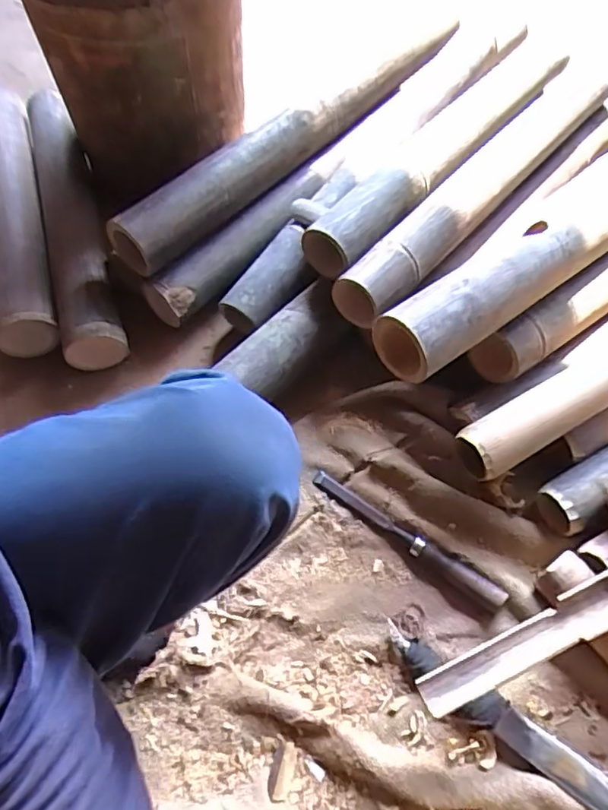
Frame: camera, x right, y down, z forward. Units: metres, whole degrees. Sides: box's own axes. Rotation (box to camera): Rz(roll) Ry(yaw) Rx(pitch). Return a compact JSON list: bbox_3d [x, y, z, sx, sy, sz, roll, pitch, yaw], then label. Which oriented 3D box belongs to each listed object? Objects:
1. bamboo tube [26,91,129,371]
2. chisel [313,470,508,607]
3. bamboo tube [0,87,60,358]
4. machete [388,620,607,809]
[{"bbox_3d":[-0.337,-0.264,0.793,0.075,0.088,0.499,-17,64,-8],"label":"bamboo tube"},{"bbox_3d":[0.112,0.146,0.616,0.240,0.021,0.022,32,67,16],"label":"chisel"},{"bbox_3d":[-0.424,-0.287,0.799,0.086,0.072,0.491,-16,64,-8],"label":"bamboo tube"},{"bbox_3d":[0.201,0.312,0.530,0.276,0.021,0.037,31,67,15],"label":"machete"}]

